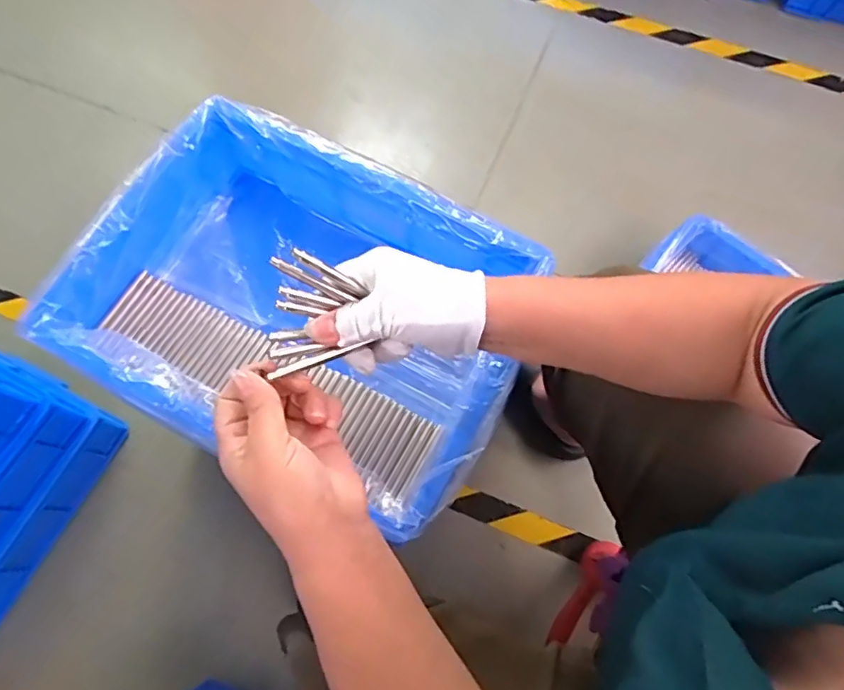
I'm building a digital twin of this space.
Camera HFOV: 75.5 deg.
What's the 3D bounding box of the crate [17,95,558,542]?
[{"bbox_3d":[-0.112,-0.034,0.555,0.417,0.121,0.307,27,73,8],"label":"crate"}]

